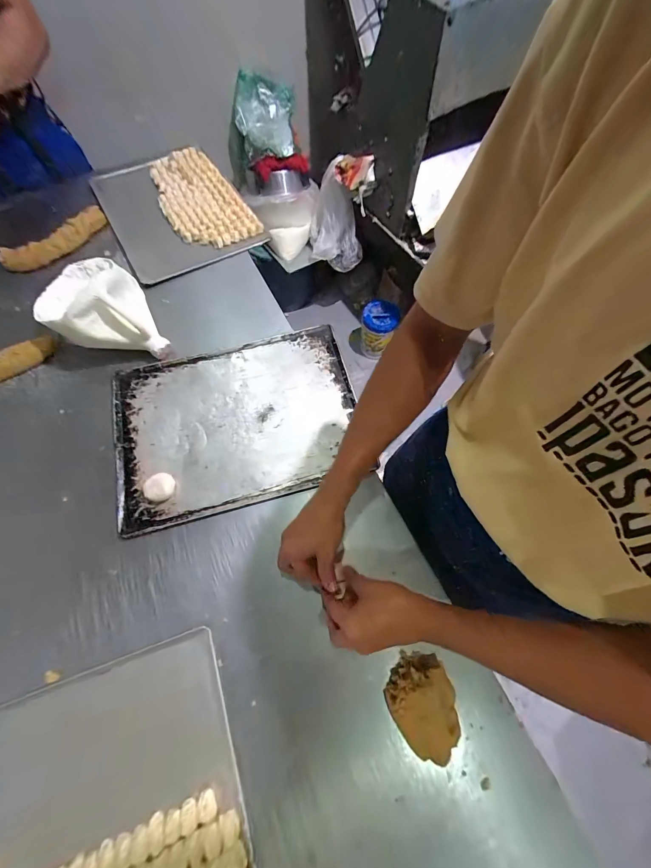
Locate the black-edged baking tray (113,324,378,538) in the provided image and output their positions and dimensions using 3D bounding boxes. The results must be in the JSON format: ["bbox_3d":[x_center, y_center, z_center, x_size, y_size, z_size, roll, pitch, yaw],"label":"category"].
[{"bbox_3d":[-0.167,-0.032,0.648,0.448,0.018,0.334,-14,67,-6],"label":"black-edged baking tray"}]

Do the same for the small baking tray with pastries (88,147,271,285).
[{"bbox_3d":[-0.410,-0.612,0.912,0.337,0.046,0.515,-29,66,-14],"label":"small baking tray with pastries"}]

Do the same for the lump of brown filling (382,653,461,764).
[{"bbox_3d":[0.133,0.374,0.459,0.090,0.050,0.120,-3,66,-1],"label":"lump of brown filling"}]

